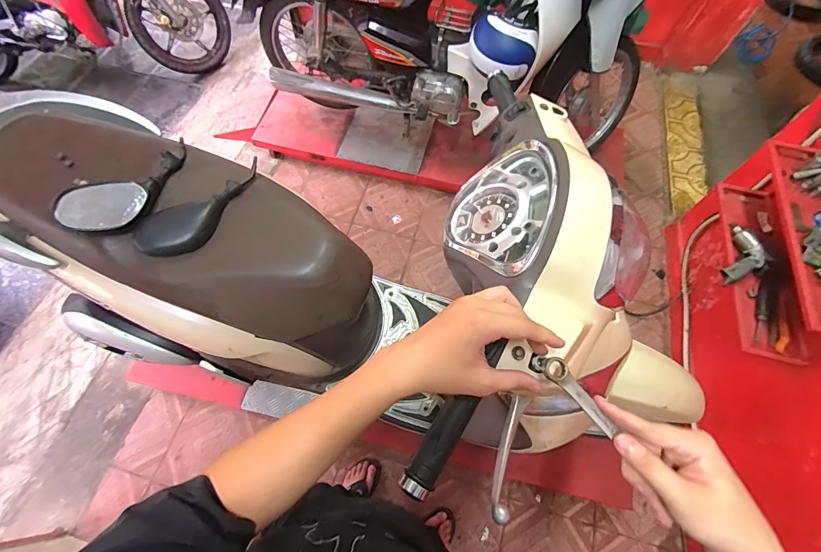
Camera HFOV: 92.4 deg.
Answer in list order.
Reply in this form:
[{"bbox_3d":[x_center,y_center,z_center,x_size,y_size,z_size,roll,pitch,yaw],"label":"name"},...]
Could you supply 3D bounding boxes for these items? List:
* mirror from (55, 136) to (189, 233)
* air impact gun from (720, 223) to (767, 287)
[{"bbox_3d":[-0.501,-0.162,0.722,0.093,0.061,0.249,39,69,16],"label":"mirror"},{"bbox_3d":[0.997,-0.060,1.174,0.094,0.044,0.228,26,66,10],"label":"air impact gun"}]

